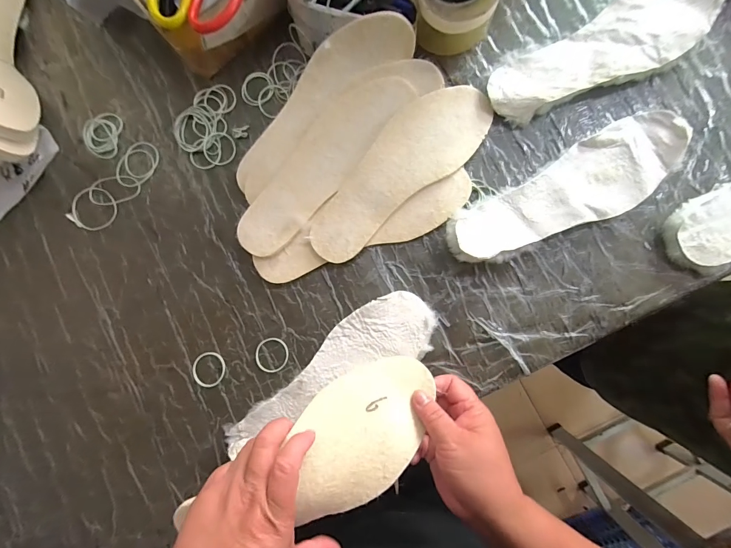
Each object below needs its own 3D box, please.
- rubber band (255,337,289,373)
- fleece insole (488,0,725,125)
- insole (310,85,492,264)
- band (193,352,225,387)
[{"bbox_3d":[-0.116,0.101,0.424,0.042,0.004,0.043,0,87,4],"label":"rubber band"},{"bbox_3d":[0.278,-0.259,0.395,0.271,0.013,0.091,-30,85,5],"label":"fleece insole"},{"bbox_3d":[0.037,-0.126,0.410,0.262,0.009,0.092,-40,93,1],"label":"insole"},{"bbox_3d":[-0.197,0.120,0.427,0.043,0.004,0.043,-11,86,4],"label":"band"}]

